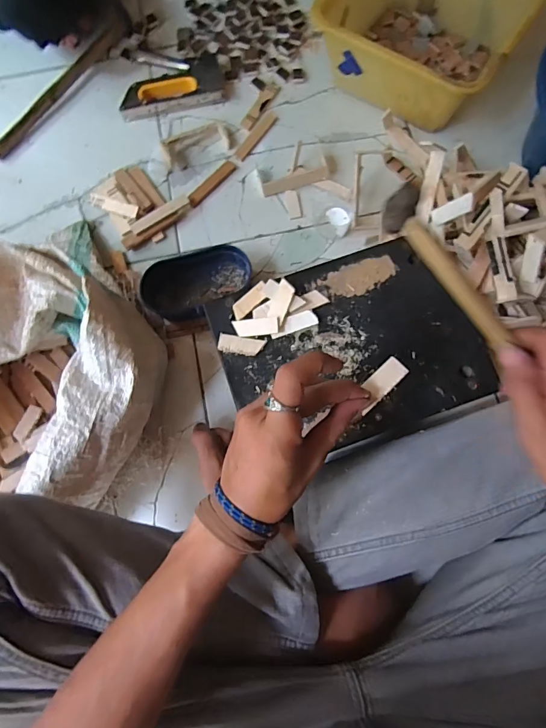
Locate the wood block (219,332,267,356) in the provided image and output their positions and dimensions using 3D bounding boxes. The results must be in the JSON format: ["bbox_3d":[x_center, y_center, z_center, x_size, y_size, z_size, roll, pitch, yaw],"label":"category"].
[{"bbox_3d":[-0.035,-0.021,0.453,0.051,0.004,0.021,9,78,3],"label":"wood block"}]

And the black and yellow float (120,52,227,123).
[{"bbox_3d":[-0.169,-0.454,0.676,0.175,0.023,0.076,-19,78,-3],"label":"black and yellow float"}]

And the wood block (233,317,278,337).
[{"bbox_3d":[-0.019,-0.042,0.455,0.052,0.008,0.020,-2,77,14],"label":"wood block"}]

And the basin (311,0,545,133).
[{"bbox_3d":[0.224,-0.514,0.626,0.274,0.135,0.257,0,78,1],"label":"basin"}]

